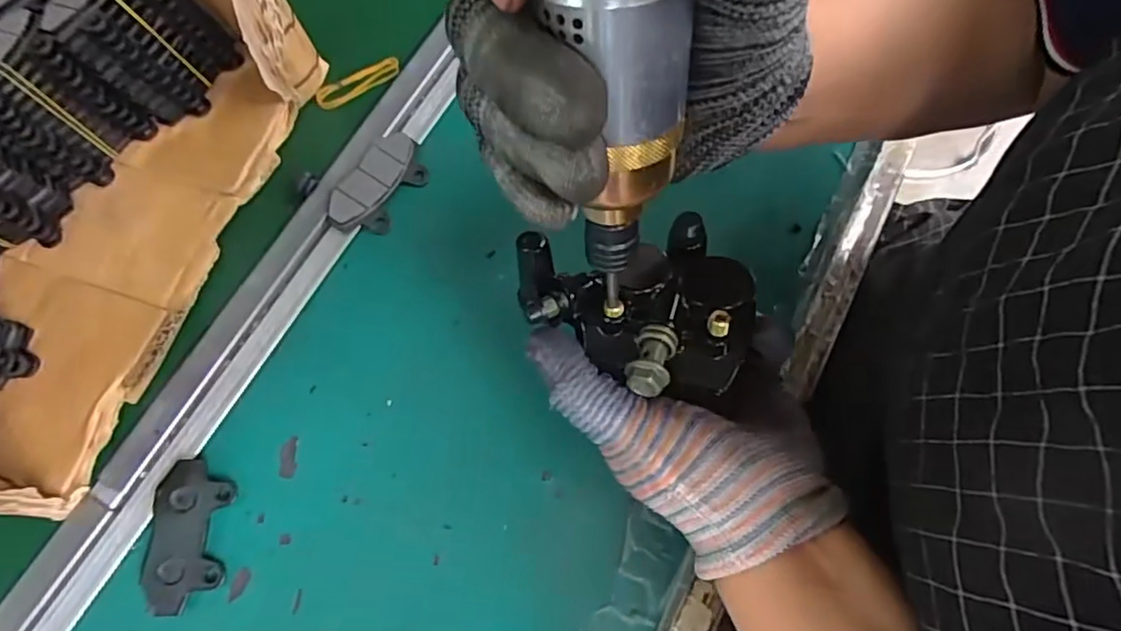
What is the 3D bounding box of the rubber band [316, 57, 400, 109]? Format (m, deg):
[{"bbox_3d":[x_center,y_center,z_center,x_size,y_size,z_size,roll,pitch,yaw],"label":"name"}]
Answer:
[{"bbox_3d":[-0.138,-0.159,0.425,0.061,0.005,0.017,-28,72,-8],"label":"rubber band"}]

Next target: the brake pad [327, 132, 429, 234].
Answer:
[{"bbox_3d":[-0.113,-0.081,0.387,0.037,0.015,0.071,30,74,12],"label":"brake pad"}]

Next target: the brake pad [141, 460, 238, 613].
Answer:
[{"bbox_3d":[-0.192,0.113,0.323,0.036,0.010,0.073,-2,70,1],"label":"brake pad"}]

